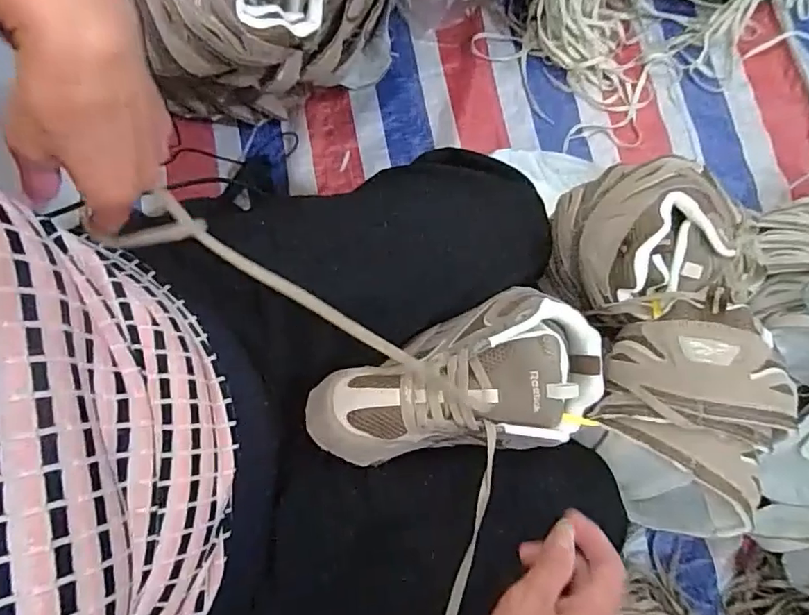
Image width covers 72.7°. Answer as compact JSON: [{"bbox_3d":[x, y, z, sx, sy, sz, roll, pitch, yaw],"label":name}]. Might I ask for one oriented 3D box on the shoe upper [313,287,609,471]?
[{"bbox_3d":[0.041,0.062,0.434,0.229,0.066,0.114,-16,79,-1],"label":"shoe upper"}]

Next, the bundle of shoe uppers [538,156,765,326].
[{"bbox_3d":[0.211,-0.054,0.481,0.142,0.128,0.144,0,79,-1],"label":"bundle of shoe uppers"}]

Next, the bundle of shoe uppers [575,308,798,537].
[{"bbox_3d":[0.228,0.103,0.473,0.134,0.154,0.179,-4,79,-2],"label":"bundle of shoe uppers"}]

